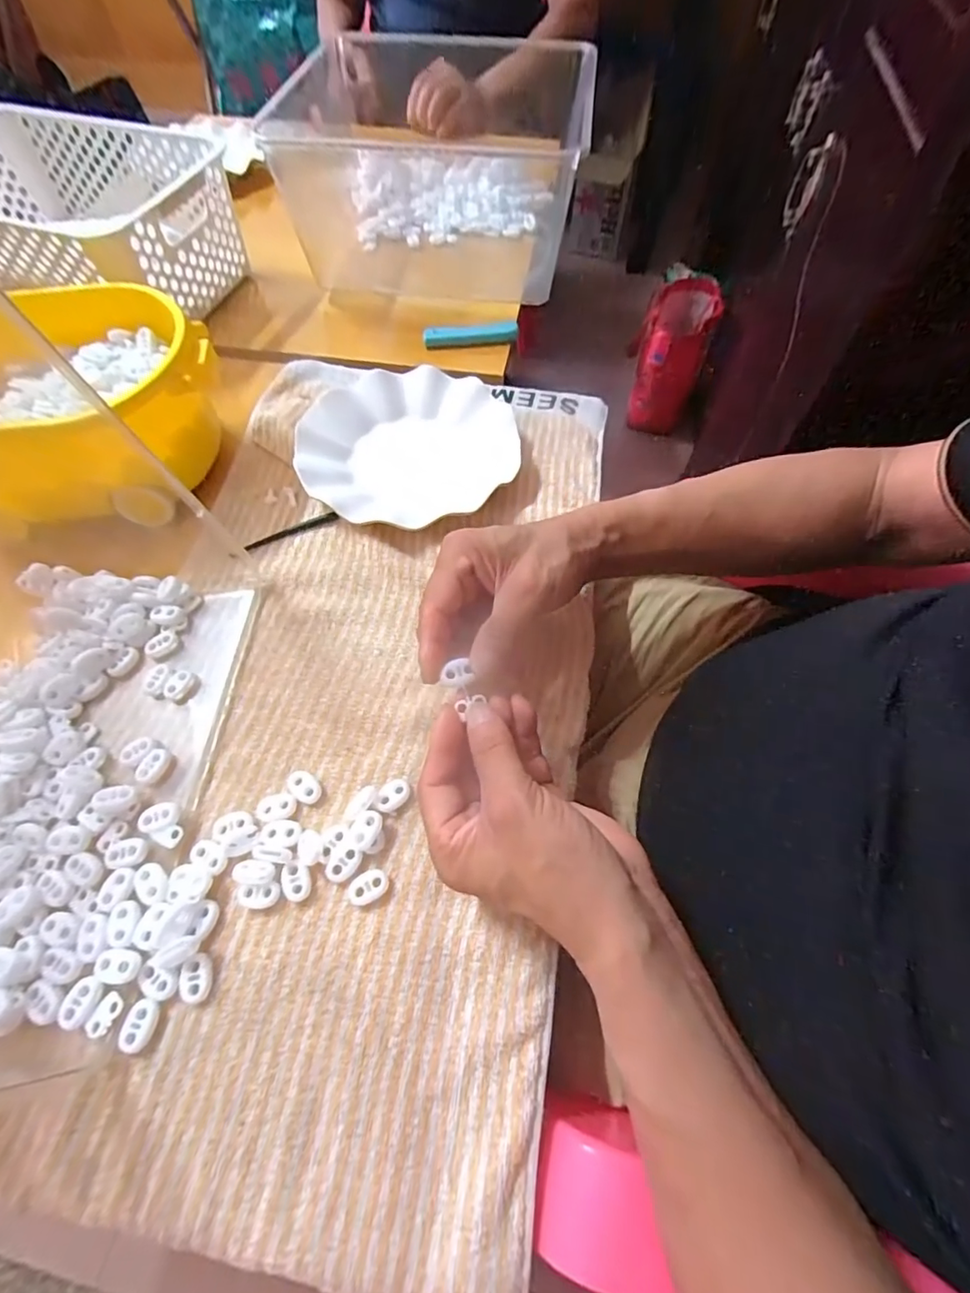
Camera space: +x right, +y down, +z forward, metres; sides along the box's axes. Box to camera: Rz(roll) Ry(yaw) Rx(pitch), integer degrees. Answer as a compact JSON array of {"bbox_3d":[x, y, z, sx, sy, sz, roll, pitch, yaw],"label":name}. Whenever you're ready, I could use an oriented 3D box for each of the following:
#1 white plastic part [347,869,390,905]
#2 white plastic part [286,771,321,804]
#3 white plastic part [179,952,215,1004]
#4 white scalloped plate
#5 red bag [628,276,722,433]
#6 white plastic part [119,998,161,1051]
[{"bbox_3d":[-0.065,0.136,0.291,0.023,0.005,0.016,-25,65,-12],"label":"white plastic part"},{"bbox_3d":[-0.111,0.086,0.317,0.024,0.005,0.014,36,68,18],"label":"white plastic part"},{"bbox_3d":[-0.151,0.173,0.271,0.015,0.007,0.022,-19,64,-10],"label":"white plastic part"},{"bbox_3d":[-0.065,-0.178,0.447,0.180,0.023,0.171,0,62,0],"label":"white scalloped plate"},{"bbox_3d":[0.415,-0.652,1.159,0.146,0.215,0.252,22,64,11],"label":"red bag"},{"bbox_3d":[-0.173,0.190,0.259,0.014,0.004,0.021,7,62,4],"label":"white plastic part"}]

